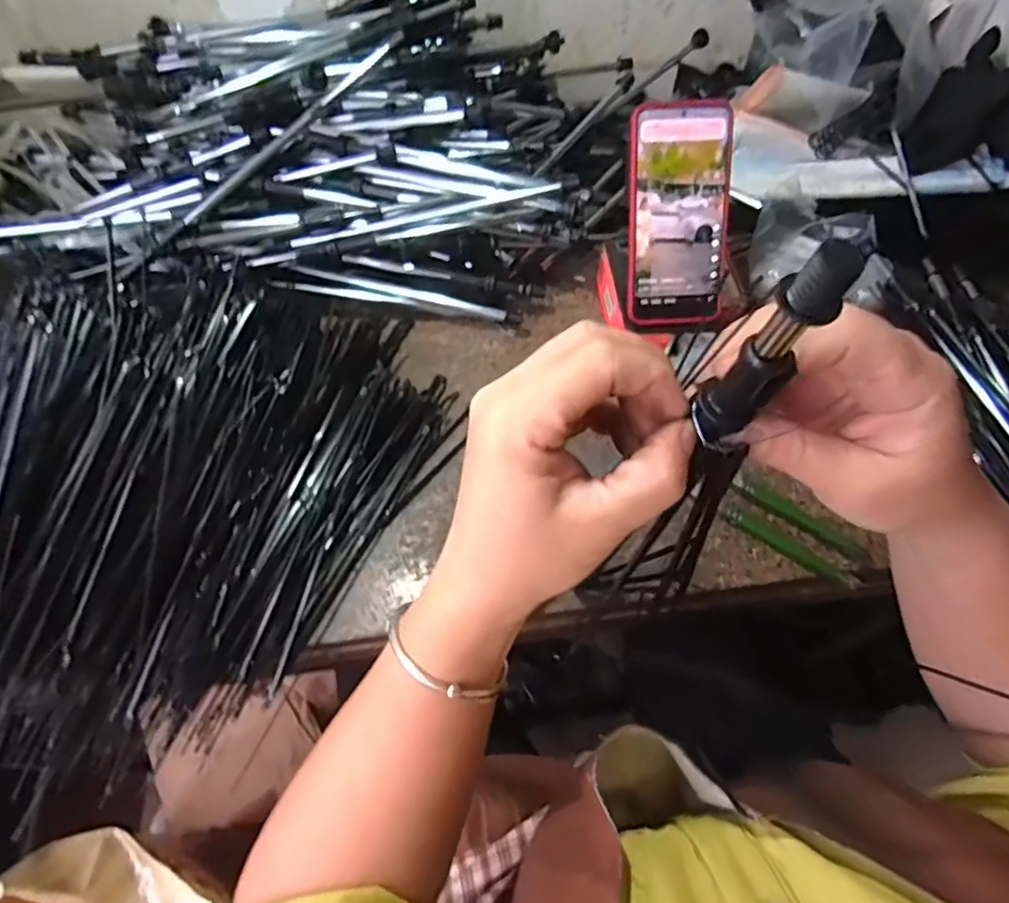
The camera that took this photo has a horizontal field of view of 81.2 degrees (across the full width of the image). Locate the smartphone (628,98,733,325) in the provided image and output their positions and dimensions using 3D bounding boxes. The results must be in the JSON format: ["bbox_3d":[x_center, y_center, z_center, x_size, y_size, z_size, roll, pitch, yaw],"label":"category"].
[{"bbox_3d":[0.139,-0.186,0.469,0.077,0.163,0.010,-3,17,-1],"label":"smartphone"}]

